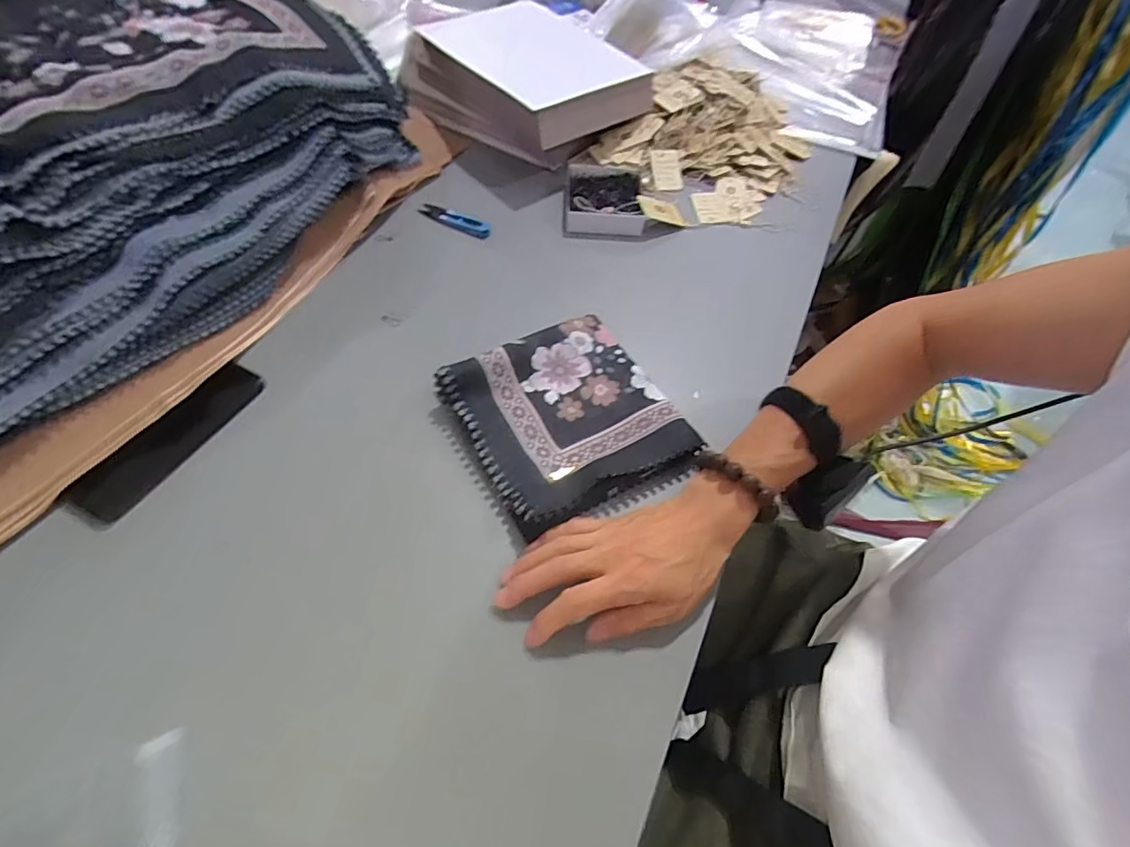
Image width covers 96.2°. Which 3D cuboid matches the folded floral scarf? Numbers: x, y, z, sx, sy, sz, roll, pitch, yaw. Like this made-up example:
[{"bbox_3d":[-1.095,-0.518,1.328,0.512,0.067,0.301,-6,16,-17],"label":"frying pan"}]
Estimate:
[{"bbox_3d":[0.001,-0.005,0.465,0.185,0.038,0.183,-26,62,-20],"label":"folded floral scarf"}]

